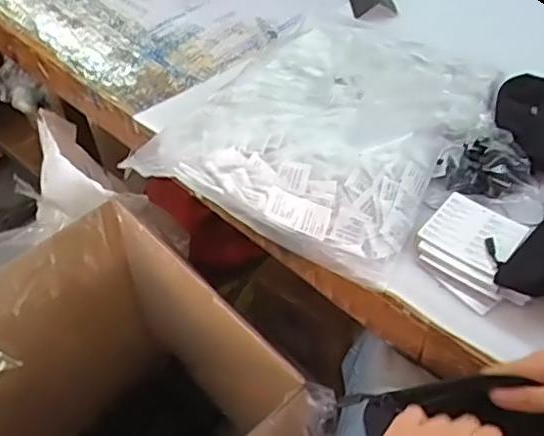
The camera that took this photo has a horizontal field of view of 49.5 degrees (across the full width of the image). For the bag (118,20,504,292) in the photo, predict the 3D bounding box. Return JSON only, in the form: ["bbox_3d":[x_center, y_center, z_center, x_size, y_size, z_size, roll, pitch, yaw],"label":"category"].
[{"bbox_3d":[0.084,-0.160,0.849,0.383,0.078,0.471,25,54,24],"label":"bag"}]

